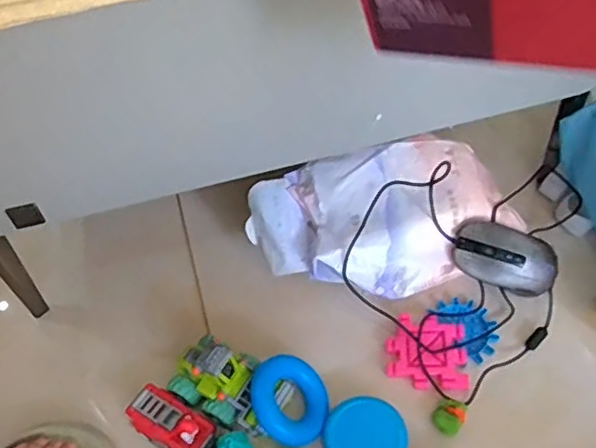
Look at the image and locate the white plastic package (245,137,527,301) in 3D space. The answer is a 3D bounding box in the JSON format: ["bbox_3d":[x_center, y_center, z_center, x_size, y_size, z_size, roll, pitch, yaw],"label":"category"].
[{"bbox_3d":[0.095,0.004,0.673,0.276,0.099,0.144,-11,53,-4],"label":"white plastic package"}]

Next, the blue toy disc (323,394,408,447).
[{"bbox_3d":[0.063,0.201,0.573,0.073,0.026,0.073,-2,53,3],"label":"blue toy disc"}]

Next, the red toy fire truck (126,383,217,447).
[{"bbox_3d":[-0.121,0.191,0.585,0.082,0.041,0.045,27,59,22],"label":"red toy fire truck"}]

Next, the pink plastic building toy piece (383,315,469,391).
[{"bbox_3d":[0.131,0.130,0.626,0.078,0.019,0.074,3,53,7],"label":"pink plastic building toy piece"}]

